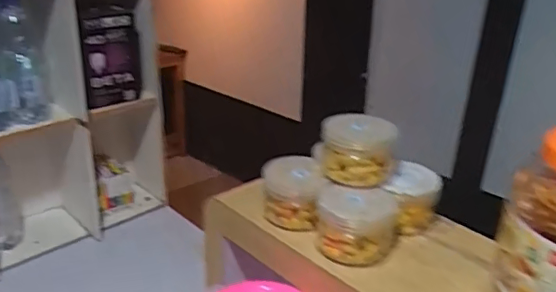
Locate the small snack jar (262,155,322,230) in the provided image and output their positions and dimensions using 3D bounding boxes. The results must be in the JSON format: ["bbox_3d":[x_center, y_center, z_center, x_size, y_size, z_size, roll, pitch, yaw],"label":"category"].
[{"bbox_3d":[0.017,0.060,0.705,0.073,0.065,0.080,1,24,0],"label":"small snack jar"}]

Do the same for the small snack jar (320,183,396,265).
[{"bbox_3d":[0.091,0.091,0.640,0.090,0.058,0.074,7,25,11],"label":"small snack jar"}]

